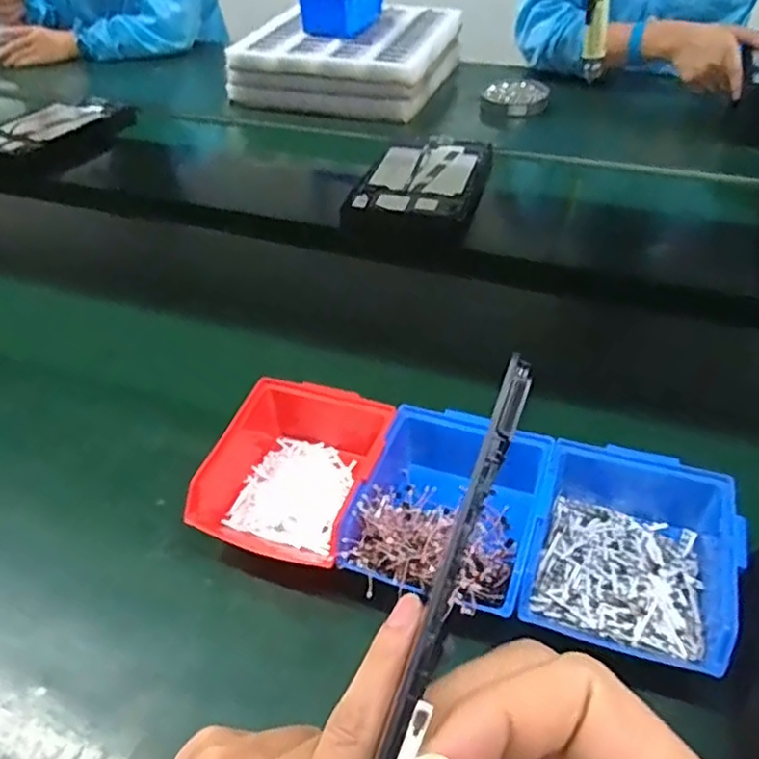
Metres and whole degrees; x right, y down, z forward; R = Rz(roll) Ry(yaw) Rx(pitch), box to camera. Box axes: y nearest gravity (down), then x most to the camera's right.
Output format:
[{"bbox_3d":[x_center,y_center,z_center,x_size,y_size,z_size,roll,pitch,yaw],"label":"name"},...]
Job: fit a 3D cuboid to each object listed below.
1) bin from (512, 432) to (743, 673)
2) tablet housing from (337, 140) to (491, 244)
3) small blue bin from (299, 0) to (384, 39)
[{"bbox_3d":[0.170,0.116,0.473,0.126,0.065,0.147,13,47,17],"label":"bin"},{"bbox_3d":[0.062,-0.274,0.974,0.167,0.042,0.230,10,43,14],"label":"tablet housing"},{"bbox_3d":[-0.067,-0.670,1.235,0.121,0.073,0.115,11,43,15],"label":"small blue bin"}]

